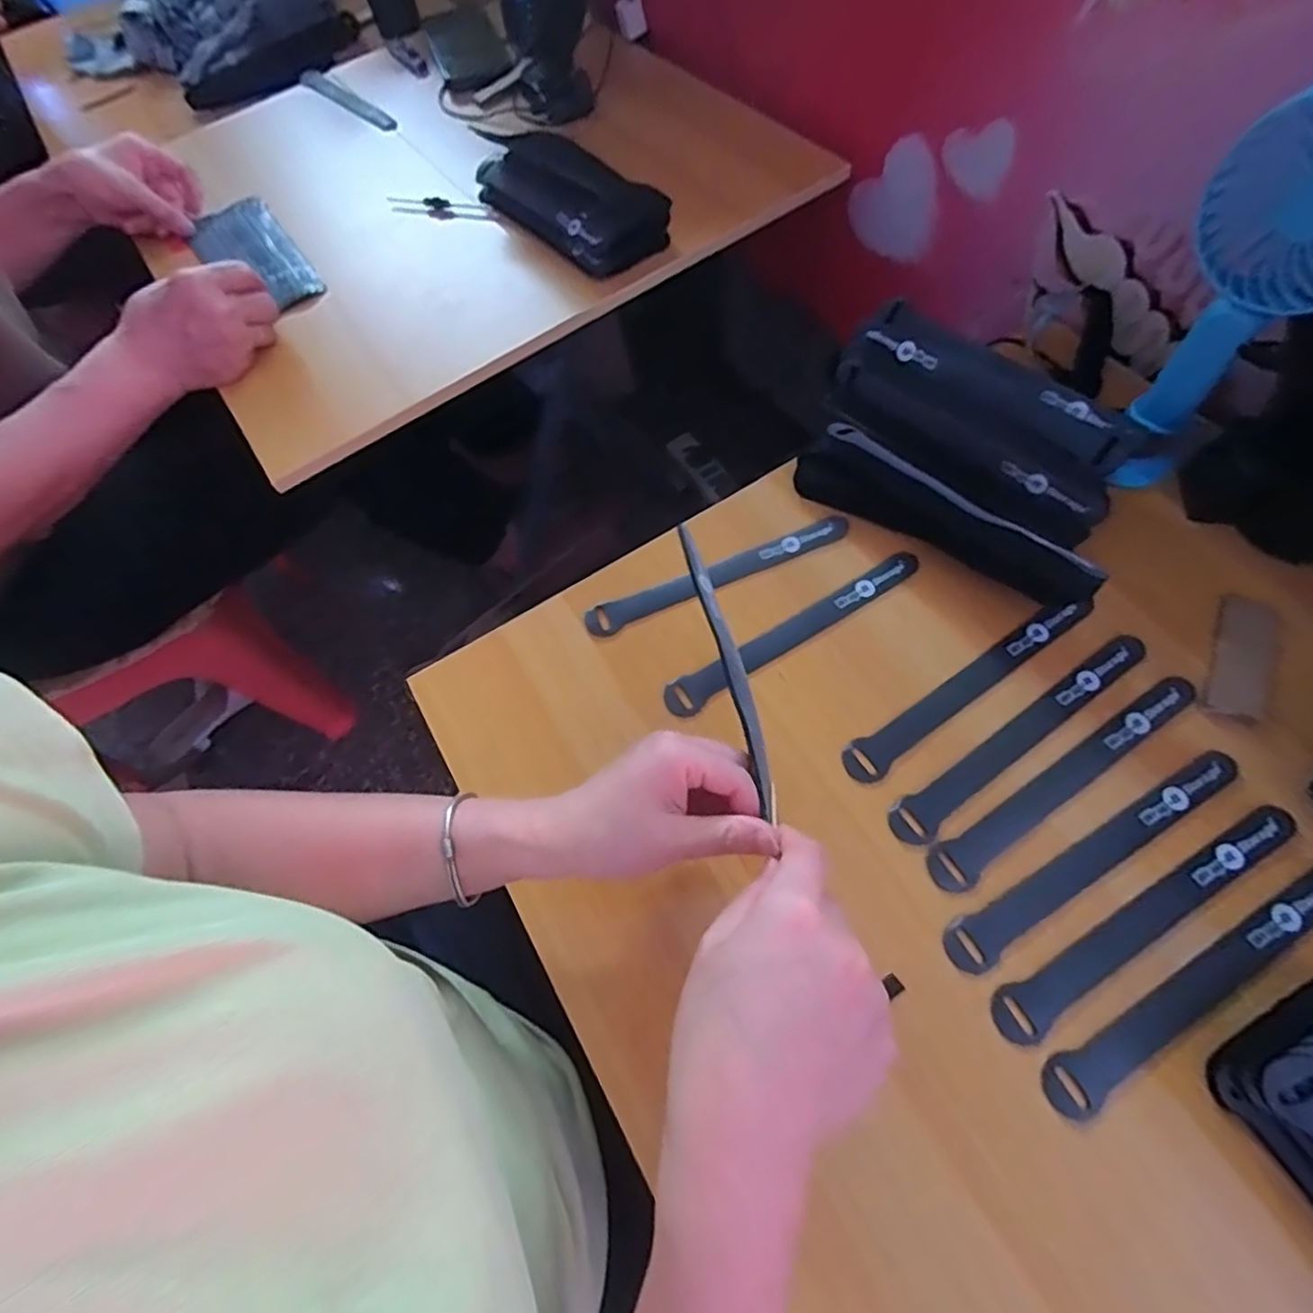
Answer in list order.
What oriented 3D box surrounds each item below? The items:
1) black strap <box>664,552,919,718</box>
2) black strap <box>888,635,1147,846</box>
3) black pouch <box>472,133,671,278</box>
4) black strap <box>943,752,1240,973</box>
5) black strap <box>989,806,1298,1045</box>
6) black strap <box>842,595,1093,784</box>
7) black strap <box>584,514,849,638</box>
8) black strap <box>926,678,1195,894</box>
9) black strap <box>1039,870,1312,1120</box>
[{"bbox_3d":[0.093,-0.019,0.430,0.199,0.006,0.023,-32,65,-9],"label":"black strap"},{"bbox_3d":[0.222,0.047,0.388,0.201,0.006,0.024,-32,67,-11],"label":"black strap"},{"bbox_3d":[-0.086,-0.426,0.586,0.082,0.047,0.226,-40,66,-12],"label":"black pouch"},{"bbox_3d":[0.244,0.109,0.354,0.203,0.004,0.023,-28,66,-9],"label":"black strap"},{"bbox_3d":[0.262,0.138,0.338,0.203,0.004,0.024,-28,66,-9],"label":"black strap"},{"bbox_3d":[0.198,0.017,0.406,0.193,0.004,0.024,-33,67,-11],"label":"black strap"},{"bbox_3d":[0.045,-0.058,0.454,0.197,0.009,0.021,-23,64,-5],"label":"black strap"},{"bbox_3d":[0.239,0.070,0.374,0.201,0.005,0.023,-32,67,-11],"label":"black strap"},{"bbox_3d":[0.279,0.165,0.327,0.201,0.008,0.024,-27,61,-10],"label":"black strap"}]

